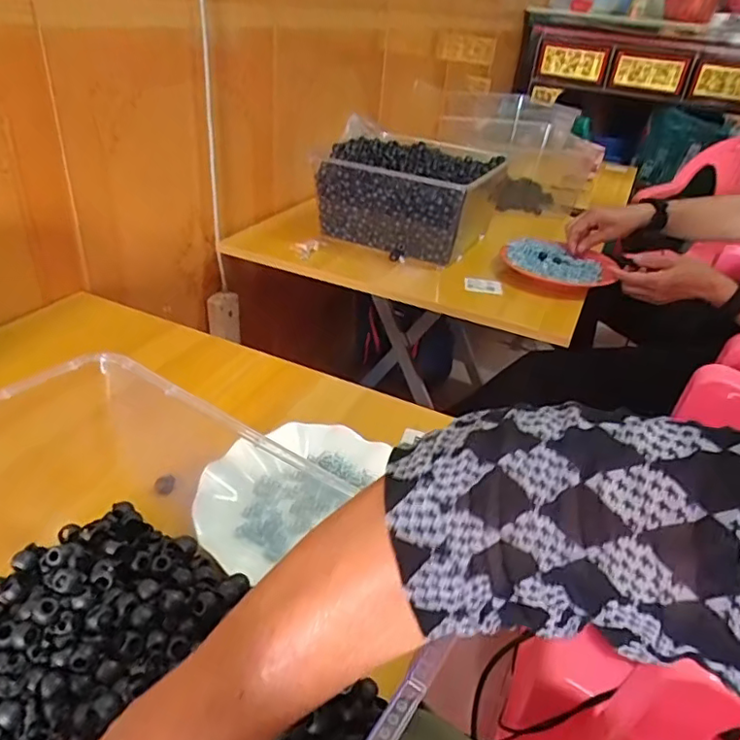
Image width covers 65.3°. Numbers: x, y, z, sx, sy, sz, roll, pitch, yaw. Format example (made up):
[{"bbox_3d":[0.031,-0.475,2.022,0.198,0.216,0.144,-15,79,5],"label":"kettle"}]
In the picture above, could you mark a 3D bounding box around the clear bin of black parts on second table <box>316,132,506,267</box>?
[{"bbox_3d":[0.082,-0.340,1.089,0.269,0.125,0.294,19,35,18],"label":"clear bin of black parts on second table"}]

